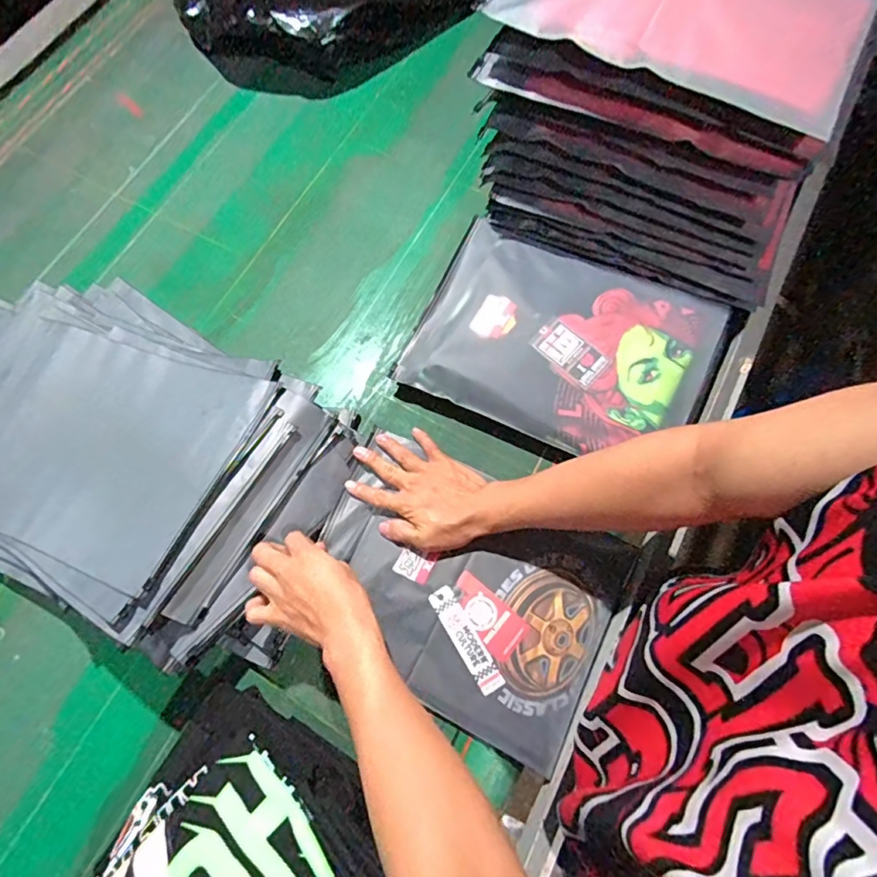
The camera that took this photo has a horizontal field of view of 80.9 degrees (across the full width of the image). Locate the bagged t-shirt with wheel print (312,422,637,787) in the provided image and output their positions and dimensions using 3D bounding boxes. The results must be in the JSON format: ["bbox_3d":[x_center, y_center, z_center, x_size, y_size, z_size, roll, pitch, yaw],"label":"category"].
[{"bbox_3d":[0.025,0.165,0.570,0.323,0.016,0.240,26,74,11],"label":"bagged t-shirt with wheel print"}]

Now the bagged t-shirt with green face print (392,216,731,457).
[{"bbox_3d":[0.153,-0.118,0.629,0.338,0.034,0.238,23,75,10],"label":"bagged t-shirt with green face print"}]

